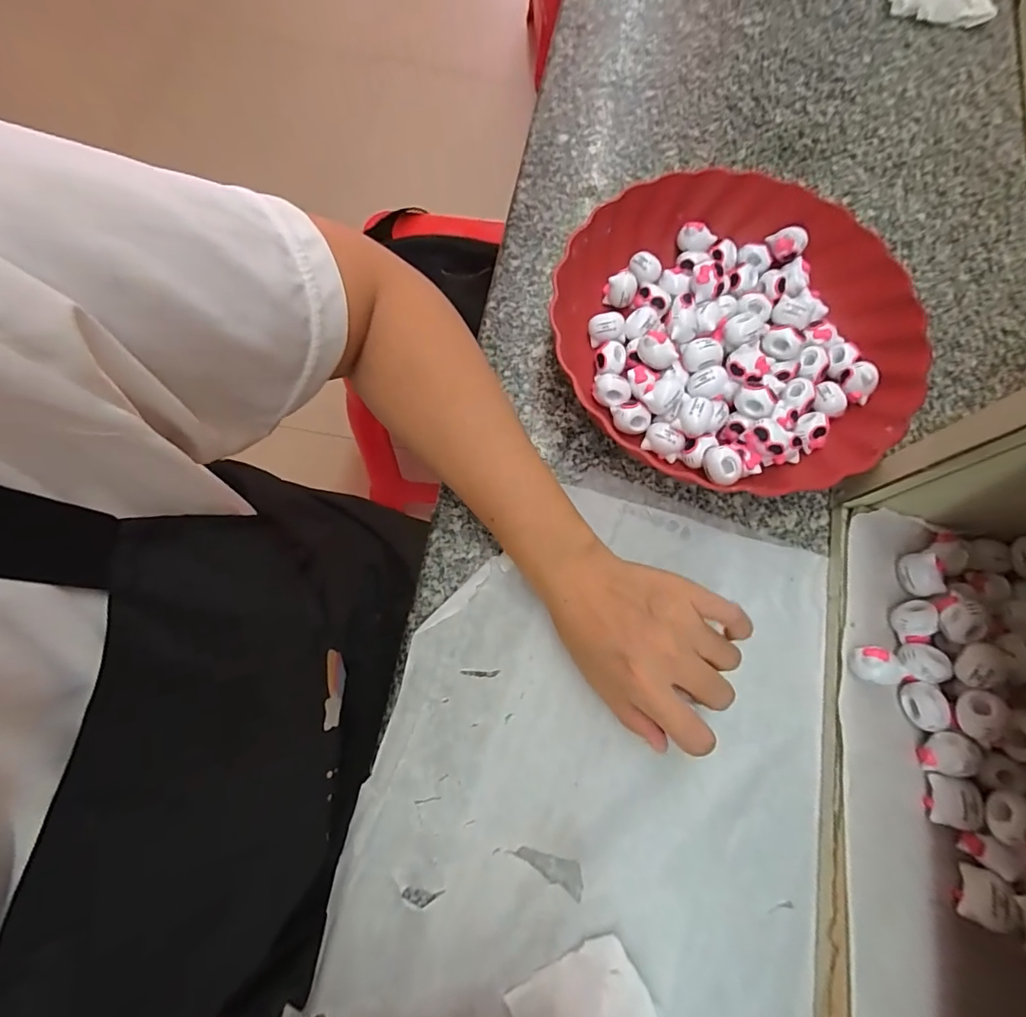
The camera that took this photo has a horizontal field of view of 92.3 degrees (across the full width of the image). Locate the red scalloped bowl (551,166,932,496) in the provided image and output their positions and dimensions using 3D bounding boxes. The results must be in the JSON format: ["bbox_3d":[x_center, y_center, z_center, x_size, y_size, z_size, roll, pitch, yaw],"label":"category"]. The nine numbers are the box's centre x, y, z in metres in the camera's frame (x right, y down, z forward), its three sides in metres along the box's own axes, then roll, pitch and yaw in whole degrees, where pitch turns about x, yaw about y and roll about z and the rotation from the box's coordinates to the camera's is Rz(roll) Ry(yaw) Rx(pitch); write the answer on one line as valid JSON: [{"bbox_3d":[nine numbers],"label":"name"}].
[{"bbox_3d":[0.153,-0.126,0.348,0.235,0.049,0.219,0,73,-2],"label":"red scalloped bowl"}]

